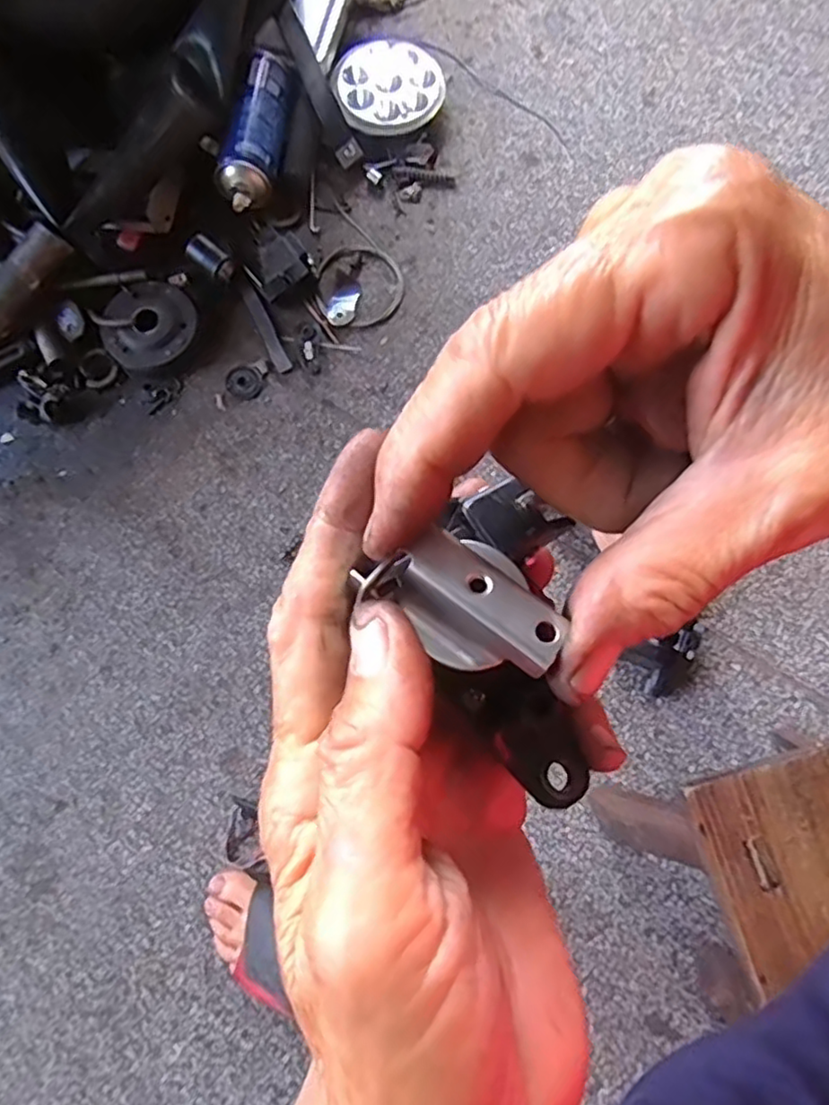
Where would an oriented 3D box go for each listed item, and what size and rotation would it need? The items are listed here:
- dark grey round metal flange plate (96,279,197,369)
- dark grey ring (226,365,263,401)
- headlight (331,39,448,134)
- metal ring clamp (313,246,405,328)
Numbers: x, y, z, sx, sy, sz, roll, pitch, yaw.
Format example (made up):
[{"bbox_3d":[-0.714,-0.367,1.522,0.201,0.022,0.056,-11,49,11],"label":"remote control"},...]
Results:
[{"bbox_3d":[-0.290,-0.249,0.723,0.096,0.024,0.102,0,78,0],"label":"dark grey round metal flange plate"},{"bbox_3d":[-0.190,-0.190,0.730,0.042,0.004,0.037,38,81,8],"label":"dark grey ring"},{"bbox_3d":[-0.028,-0.553,0.789,0.132,0.036,0.126,0,78,0],"label":"headlight"},{"bbox_3d":[-0.064,-0.307,0.756,0.101,0.007,0.102,0,78,0],"label":"metal ring clamp"}]

